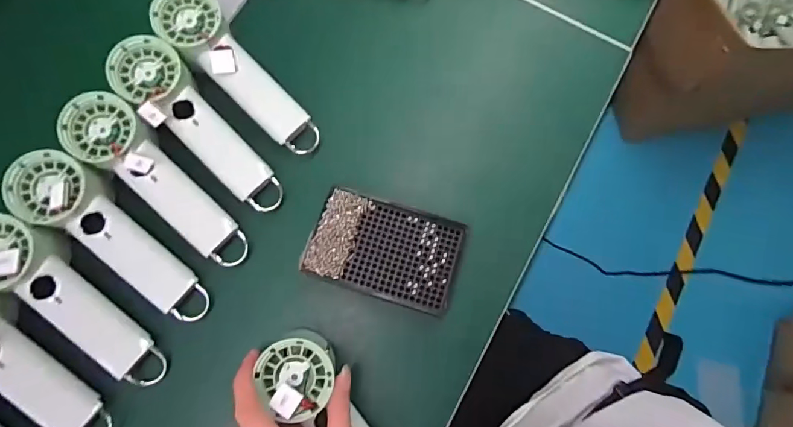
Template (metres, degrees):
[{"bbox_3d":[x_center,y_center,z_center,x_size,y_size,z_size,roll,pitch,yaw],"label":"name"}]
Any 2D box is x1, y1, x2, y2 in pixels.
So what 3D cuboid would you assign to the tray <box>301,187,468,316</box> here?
[{"bbox_3d":[-0.009,0.033,0.444,0.138,0.025,0.089,18,76,3],"label":"tray"}]

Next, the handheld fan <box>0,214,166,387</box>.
[{"bbox_3d":[-0.290,0.077,0.411,0.201,0.038,0.063,42,78,-7],"label":"handheld fan"}]

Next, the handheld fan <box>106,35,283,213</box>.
[{"bbox_3d":[-0.188,-0.083,0.447,0.060,0.038,0.199,-44,96,-11],"label":"handheld fan"}]

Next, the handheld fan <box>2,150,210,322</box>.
[{"bbox_3d":[-0.259,0.024,0.435,0.199,0.044,0.062,44,78,-8],"label":"handheld fan"}]

